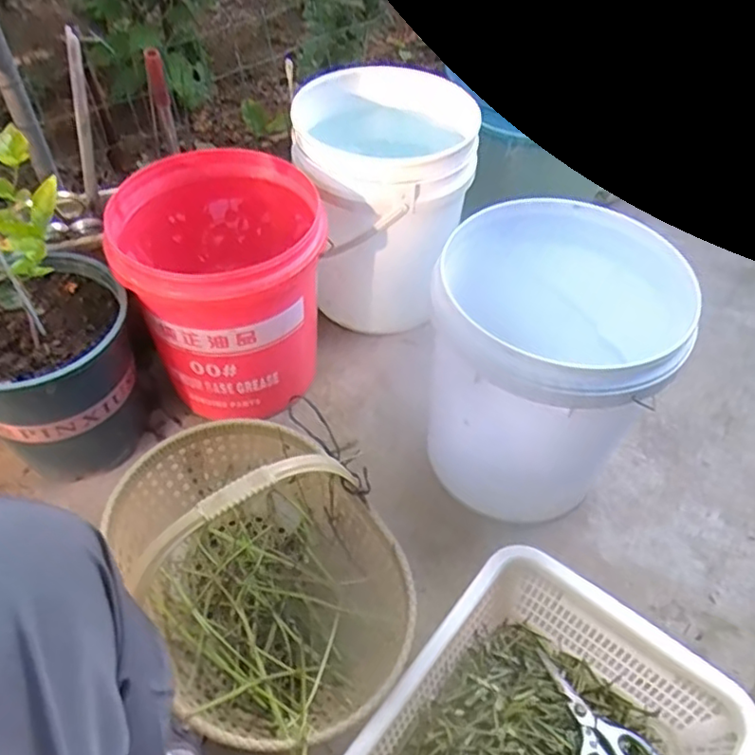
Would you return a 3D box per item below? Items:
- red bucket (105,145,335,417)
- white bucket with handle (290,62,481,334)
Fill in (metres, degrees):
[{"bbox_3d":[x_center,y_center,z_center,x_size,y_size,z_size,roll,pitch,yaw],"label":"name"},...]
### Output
[{"bbox_3d":[-0.228,-0.138,0.990,0.278,0.300,0.278,0,49,-1],"label":"red bucket"},{"bbox_3d":[0.004,-0.302,1.121,0.273,0.332,0.283,2,49,-2],"label":"white bucket with handle"}]

